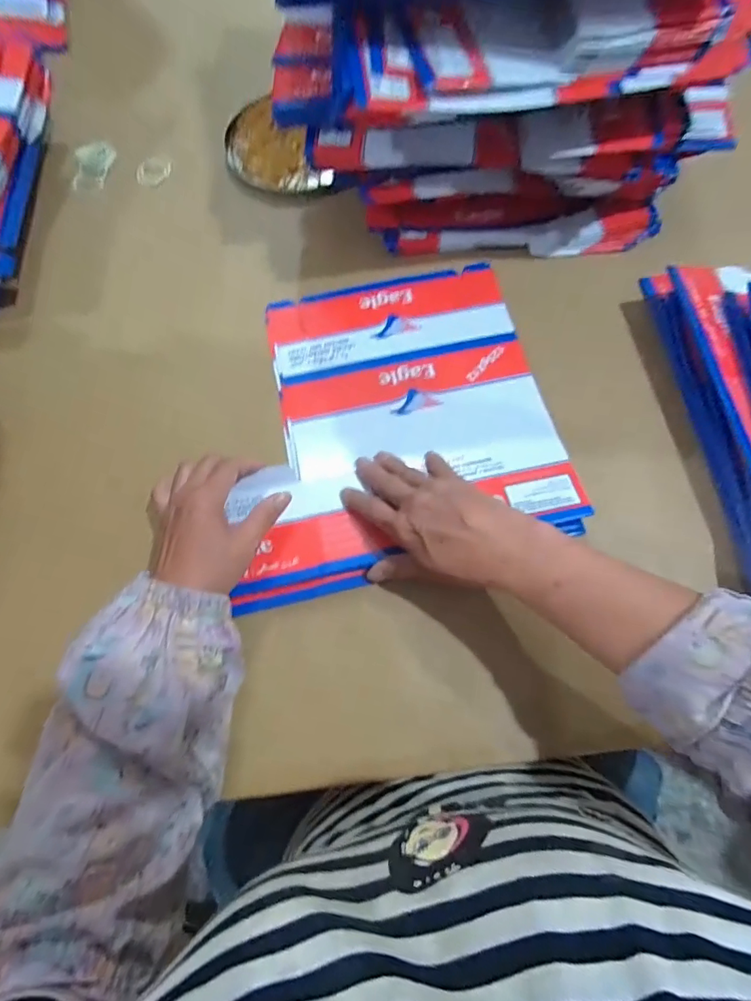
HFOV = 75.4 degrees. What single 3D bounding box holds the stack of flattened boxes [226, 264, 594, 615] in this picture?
[{"bbox_3d":[0.011,-0.084,0.450,0.287,0.028,0.300,-12,72,-2],"label":"stack of flattened boxes"}]

